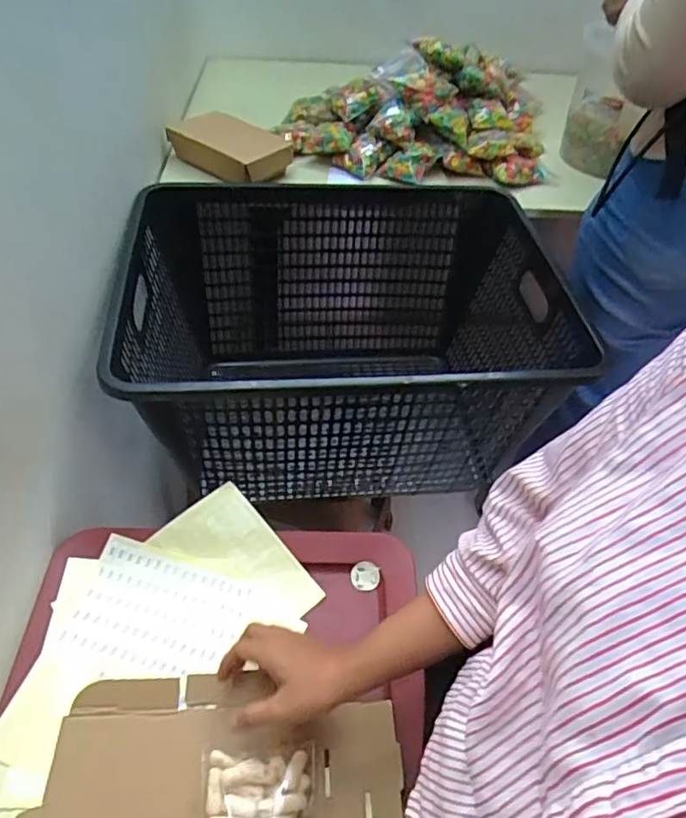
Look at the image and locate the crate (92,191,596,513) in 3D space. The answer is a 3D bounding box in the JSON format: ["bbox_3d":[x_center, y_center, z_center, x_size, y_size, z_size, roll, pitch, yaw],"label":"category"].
[{"bbox_3d":[0.013,-0.079,0.841,0.536,0.321,0.438,-5,49,-9],"label":"crate"}]

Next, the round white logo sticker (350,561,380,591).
[{"bbox_3d":[0.023,0.173,0.595,0.030,0.004,0.029,-6,72,-3],"label":"round white logo sticker"}]

